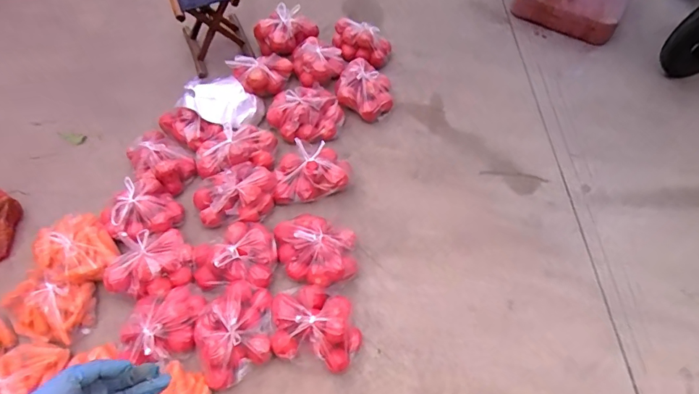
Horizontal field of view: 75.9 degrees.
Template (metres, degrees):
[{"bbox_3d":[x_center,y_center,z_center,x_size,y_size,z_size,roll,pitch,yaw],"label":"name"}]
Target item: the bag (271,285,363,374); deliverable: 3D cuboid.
[{"bbox_3d":[-0.114,0.403,1.456,0.306,0.154,0.257,7,56,8],"label":"bag"}]

